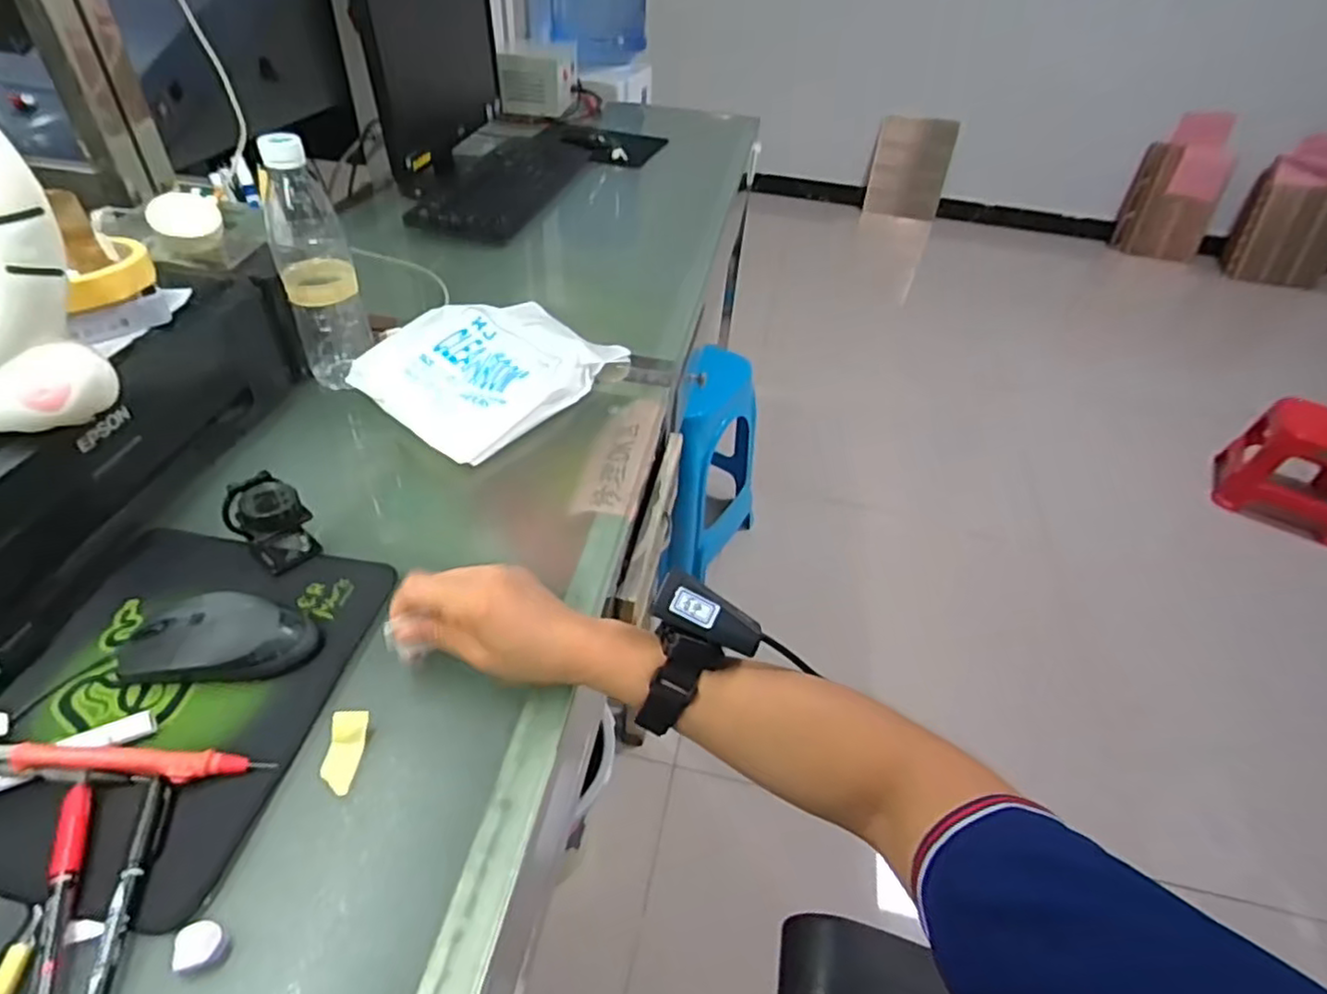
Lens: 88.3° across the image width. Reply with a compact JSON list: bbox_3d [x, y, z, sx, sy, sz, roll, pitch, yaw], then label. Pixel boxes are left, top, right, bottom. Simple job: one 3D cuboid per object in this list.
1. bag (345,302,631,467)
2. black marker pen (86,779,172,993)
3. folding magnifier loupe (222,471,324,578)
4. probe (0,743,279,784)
[{"bbox_3d":[-0.181,-0.139,0.712,0.179,0.031,0.239,34,53,15],"label":"bag"},{"bbox_3d":[-0.271,0.209,0.340,0.013,0.008,0.137,-7,43,-13],"label":"black marker pen"},{"bbox_3d":[-0.300,0.017,0.520,0.061,0.056,0.044,27,46,23],"label":"folding magnifier loupe"},{"bbox_3d":[-0.299,0.149,0.382,0.139,0.010,0.015,11,39,-18],"label":"probe"}]

